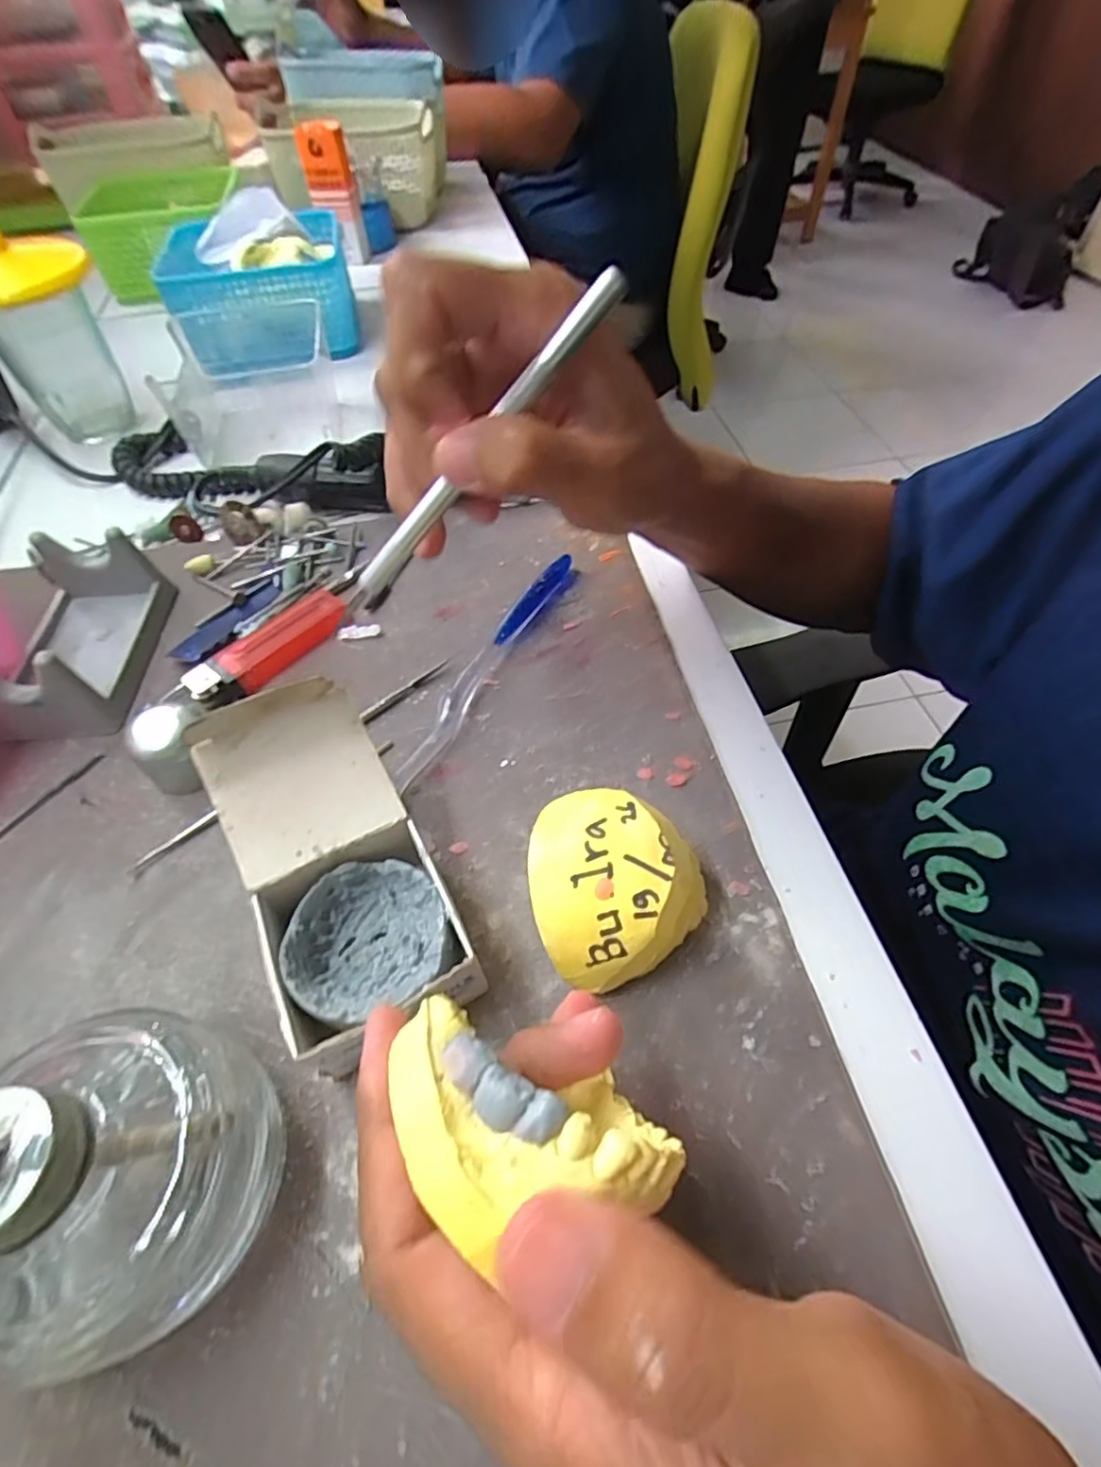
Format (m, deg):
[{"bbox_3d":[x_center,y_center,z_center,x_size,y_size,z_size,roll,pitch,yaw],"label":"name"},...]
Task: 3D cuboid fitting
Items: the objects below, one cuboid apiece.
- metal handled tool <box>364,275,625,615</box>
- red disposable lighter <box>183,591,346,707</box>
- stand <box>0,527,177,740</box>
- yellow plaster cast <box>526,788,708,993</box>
[{"bbox_3d":[-0.023,-0.085,0.190,0.121,0.009,0.004,-44,56,20],"label":"metal handled tool"},{"bbox_3d":[-0.133,-0.042,0.297,0.029,0.010,0.078,35,62,23],"label":"red disposable lighter"},{"bbox_3d":[-0.220,-0.047,0.288,0.058,0.036,0.098,-7,55,-4],"label":"stand"},{"bbox_3d":[0.017,0.050,0.213,0.048,0.036,0.065,-15,56,-10],"label":"yellow plaster cast"}]

